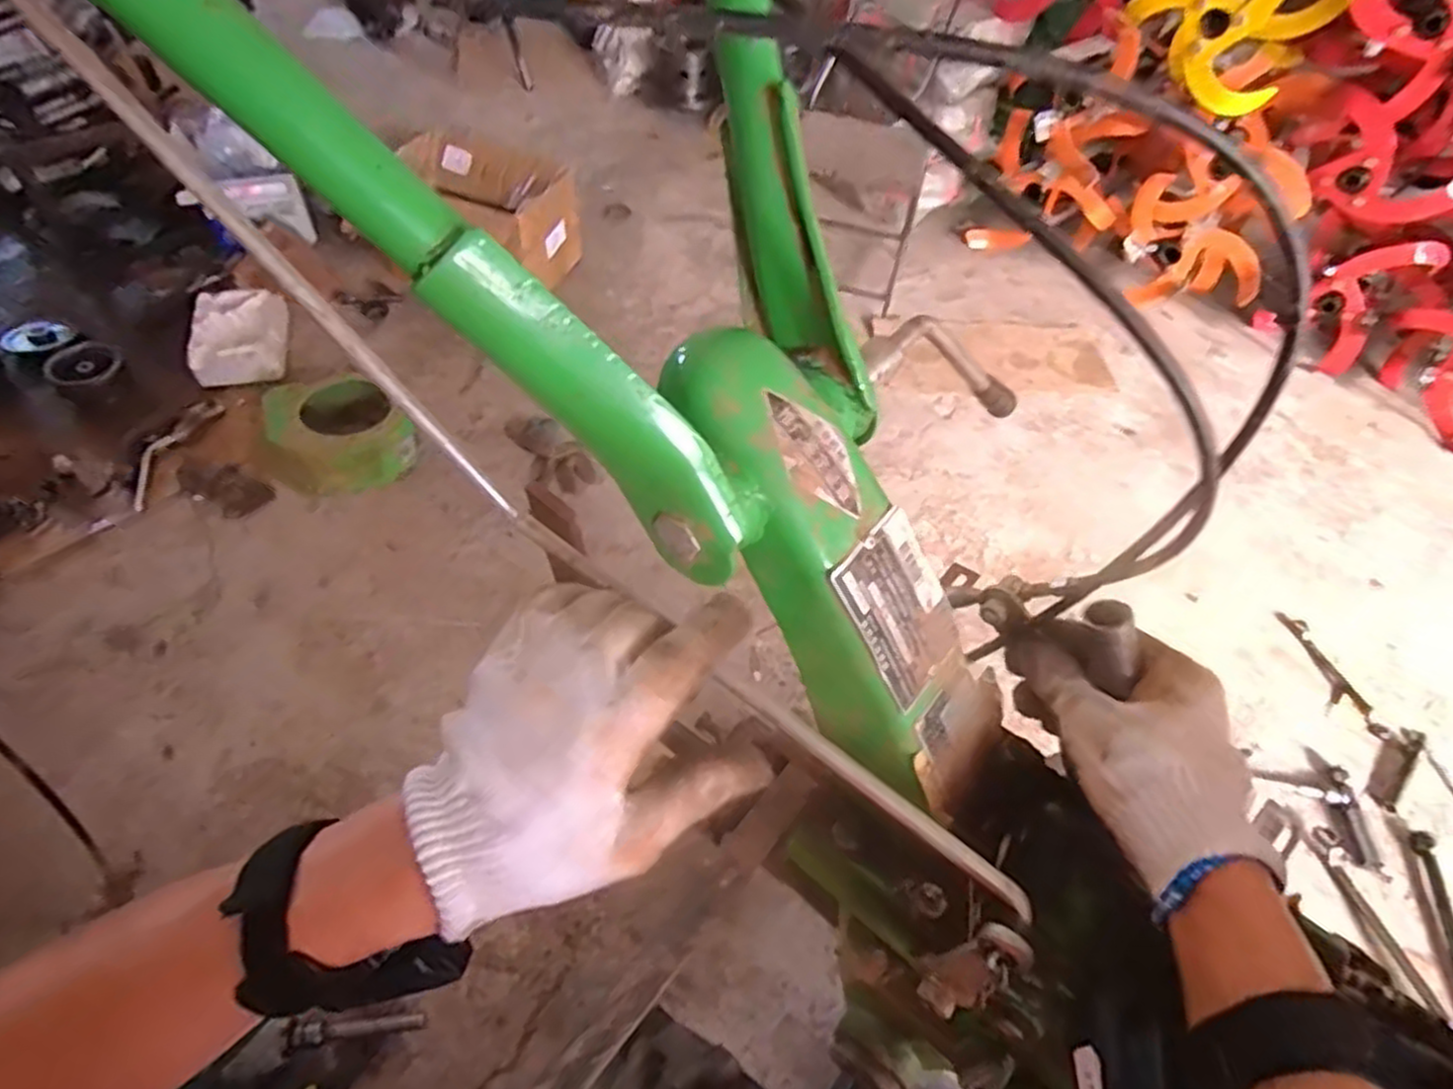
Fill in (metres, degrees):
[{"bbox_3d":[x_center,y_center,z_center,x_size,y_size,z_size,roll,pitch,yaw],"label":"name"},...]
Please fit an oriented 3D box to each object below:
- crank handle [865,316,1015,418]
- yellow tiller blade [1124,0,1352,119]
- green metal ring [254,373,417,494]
[{"bbox_3d":[0.132,-0.103,0.446,0.171,0.035,0.029,4,42,-48],"label":"crank handle"},{"bbox_3d":[0.869,-0.927,1.315,0.307,0.281,0.119,37,57,21],"label":"yellow tiller blade"},{"bbox_3d":[-0.588,-0.165,1.126,0.193,0.102,0.191,3,51,-4],"label":"green metal ring"}]

